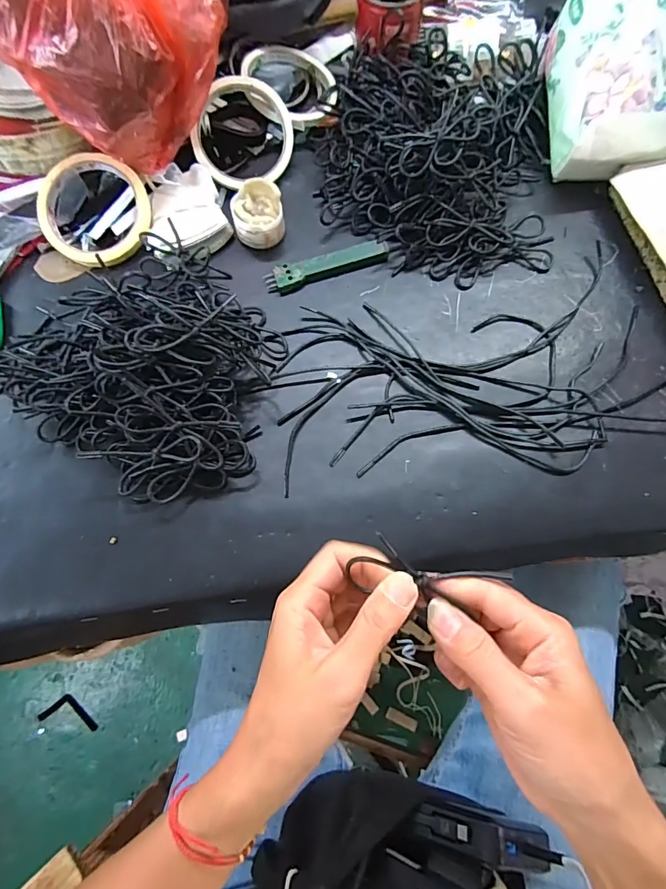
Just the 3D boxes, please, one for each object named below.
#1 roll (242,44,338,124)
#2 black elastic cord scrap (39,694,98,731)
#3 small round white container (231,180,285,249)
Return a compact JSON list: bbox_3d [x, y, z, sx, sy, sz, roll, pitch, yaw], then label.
[{"bbox_3d":[-0.041,-0.349,0.434,0.095,0.019,0.095,4,71,-11],"label":"roll"},{"bbox_3d":[-0.541,0.551,0.916,0.120,0.012,0.055,10,71,6],"label":"black elastic cord scrap"},{"bbox_3d":[-0.066,-0.203,0.386,0.043,0.038,0.043,-1,70,2],"label":"small round white container"}]

